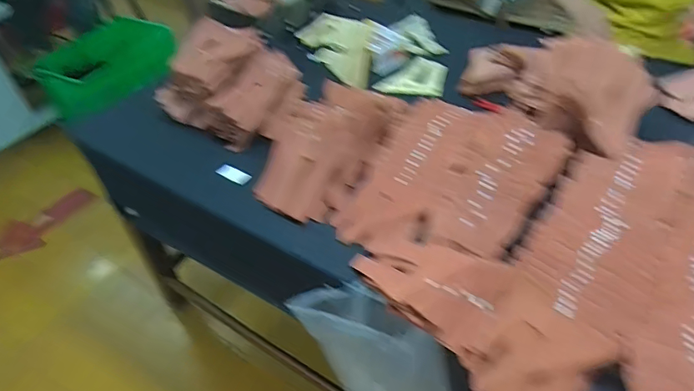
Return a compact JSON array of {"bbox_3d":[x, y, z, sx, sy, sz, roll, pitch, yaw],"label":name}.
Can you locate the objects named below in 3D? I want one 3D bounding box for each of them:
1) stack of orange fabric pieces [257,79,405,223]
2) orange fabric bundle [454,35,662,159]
[{"bbox_3d":[-0.037,-0.119,1.016,0.242,0.100,0.377,19,50,24],"label":"stack of orange fabric pieces"},{"bbox_3d":[0.425,-0.263,1.027,0.182,0.156,0.458,-20,46,-14],"label":"orange fabric bundle"}]

